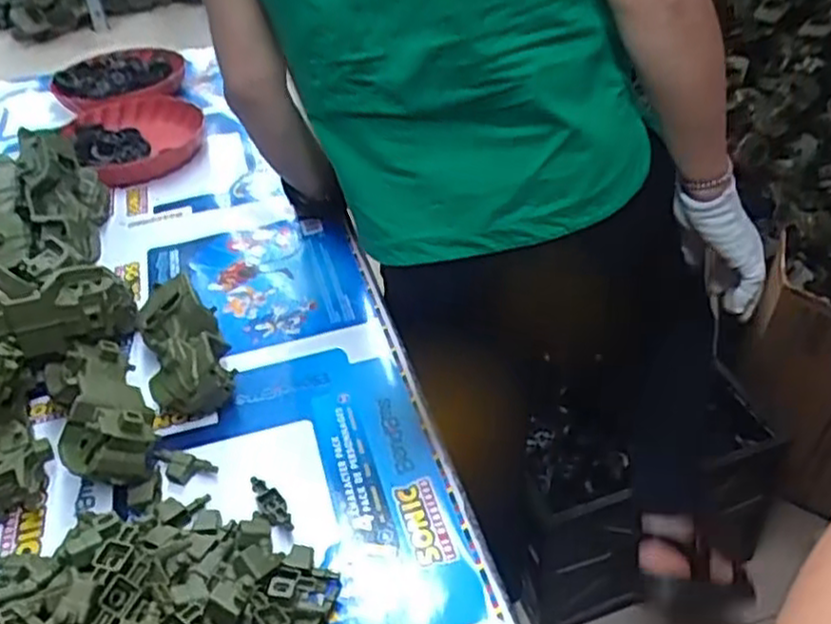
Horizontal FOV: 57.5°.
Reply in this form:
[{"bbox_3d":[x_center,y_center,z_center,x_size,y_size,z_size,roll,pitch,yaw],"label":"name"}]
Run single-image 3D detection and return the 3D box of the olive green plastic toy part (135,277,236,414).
[{"bbox_3d":[-0.243,0.037,0.798,0.080,0.076,0.178,-17,41,-14],"label":"olive green plastic toy part"}]

